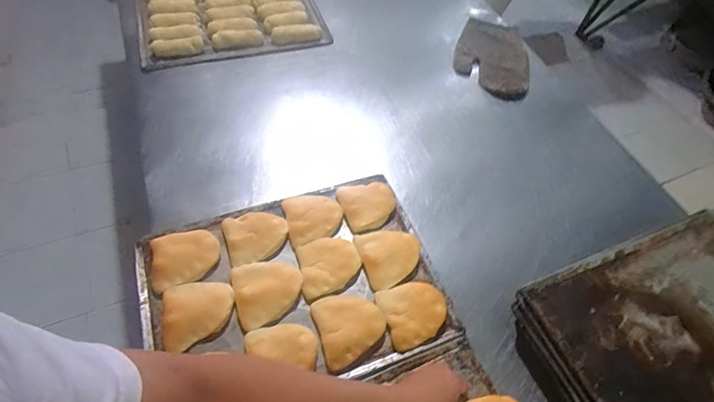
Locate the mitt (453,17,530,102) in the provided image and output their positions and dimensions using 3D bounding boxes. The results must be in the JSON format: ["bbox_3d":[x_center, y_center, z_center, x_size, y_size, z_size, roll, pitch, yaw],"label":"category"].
[{"bbox_3d":[0.342,-0.368,1.016,0.181,0.032,0.303,14,56,5],"label":"mitt"}]

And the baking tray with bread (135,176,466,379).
[{"bbox_3d":[-0.100,0.128,0.629,0.438,0.047,0.320,-15,58,-15],"label":"baking tray with bread"}]

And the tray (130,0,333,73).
[{"bbox_3d":[-0.329,-0.485,1.038,0.459,0.062,0.330,-12,58,-13],"label":"tray"}]

